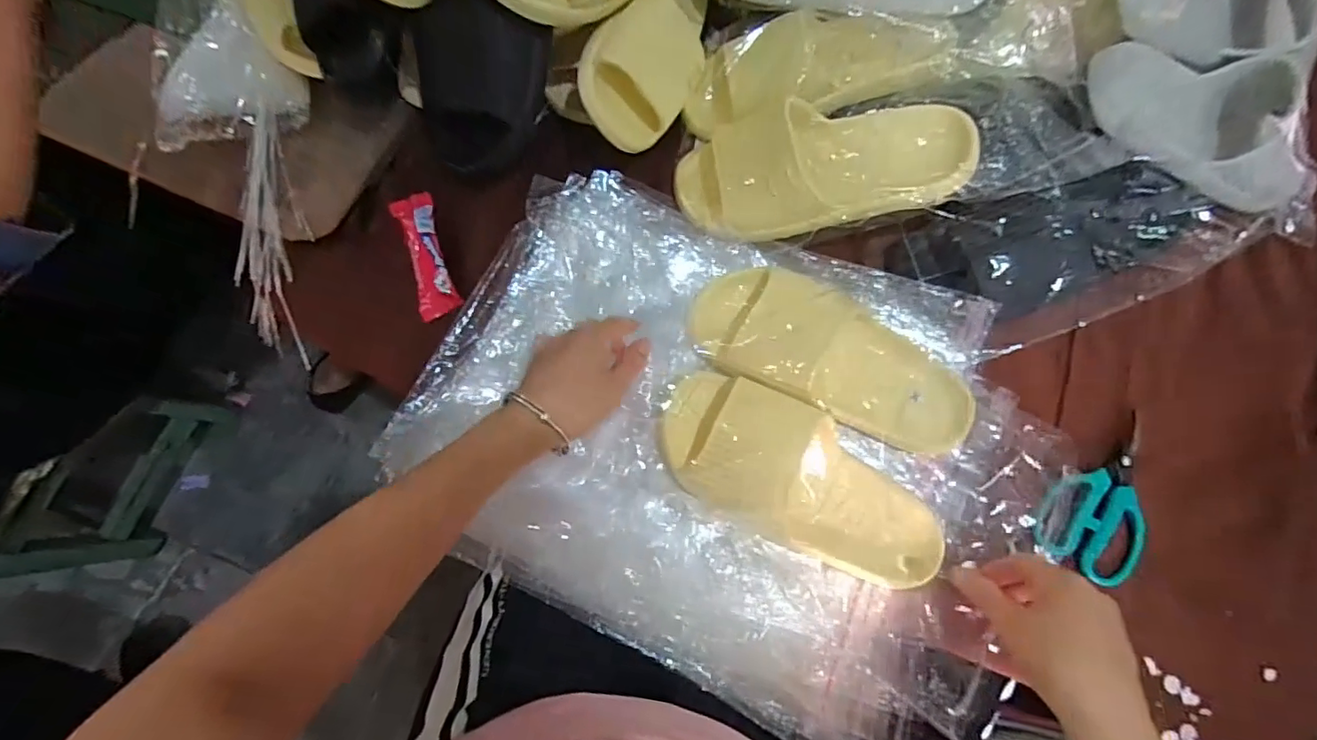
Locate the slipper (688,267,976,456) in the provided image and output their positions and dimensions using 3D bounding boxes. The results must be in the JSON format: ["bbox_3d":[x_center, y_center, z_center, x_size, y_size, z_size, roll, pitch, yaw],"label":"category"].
[{"bbox_3d":[0.144,-0.008,0.461,0.243,0.058,0.098,28,77,5],"label":"slipper"}]

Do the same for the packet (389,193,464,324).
[{"bbox_3d":[-0.211,-0.105,0.509,0.035,0.021,0.117,-19,77,-6],"label":"packet"}]

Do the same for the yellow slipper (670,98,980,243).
[{"bbox_3d":[0.134,-0.174,0.482,0.252,0.062,0.108,-3,78,15],"label":"yellow slipper"}]

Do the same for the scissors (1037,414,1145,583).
[{"bbox_3d":[0.374,0.100,0.469,0.092,0.017,0.140,30,77,6],"label":"scissors"}]

